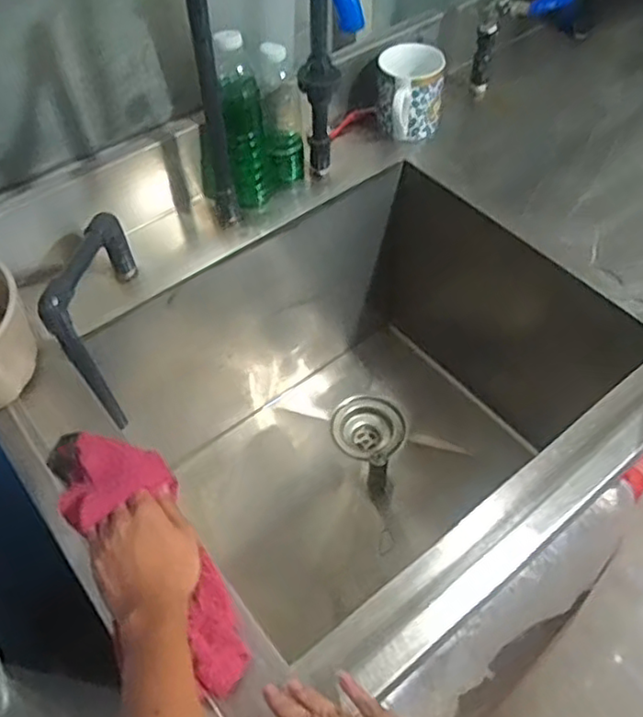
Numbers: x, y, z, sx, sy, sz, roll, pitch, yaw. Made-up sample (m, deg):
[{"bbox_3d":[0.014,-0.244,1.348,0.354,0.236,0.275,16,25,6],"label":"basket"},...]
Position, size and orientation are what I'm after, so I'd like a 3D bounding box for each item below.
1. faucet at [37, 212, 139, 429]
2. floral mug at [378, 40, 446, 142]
[{"bbox_3d":[-0.251,-0.040,0.764,0.032,0.224,0.146,8,53,8],"label":"faucet"},{"bbox_3d":[0.122,-0.361,0.903,0.089,0.103,0.080,4,52,5],"label":"floral mug"}]

